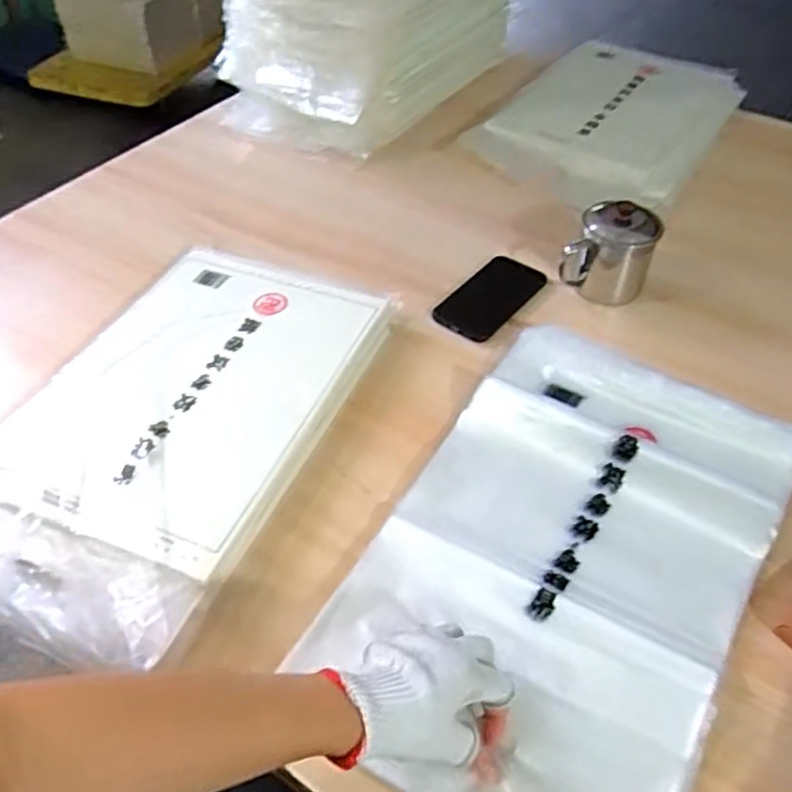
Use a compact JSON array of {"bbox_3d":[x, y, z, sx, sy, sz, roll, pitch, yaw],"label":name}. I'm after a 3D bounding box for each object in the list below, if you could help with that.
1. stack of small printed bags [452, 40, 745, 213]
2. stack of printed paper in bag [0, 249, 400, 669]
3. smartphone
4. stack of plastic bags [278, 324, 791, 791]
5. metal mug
[{"bbox_3d":[0.327,-0.425,1.077,0.299,0.075,0.428,29,54,24],"label":"stack of small printed bags"},{"bbox_3d":[-0.223,0.017,0.703,0.285,0.048,0.462,19,51,16],"label":"stack of printed paper in bag"},{"bbox_3d":[0.113,-0.120,0.848,0.080,0.008,0.146,31,55,25],"label":"smartphone"},{"bbox_3d":[0.146,0.128,0.601,0.291,0.036,0.452,25,53,21],"label":"stack of plastic bags"},{"bbox_3d":[0.249,-0.166,0.826,0.092,0.098,0.073,23,52,19],"label":"metal mug"}]

